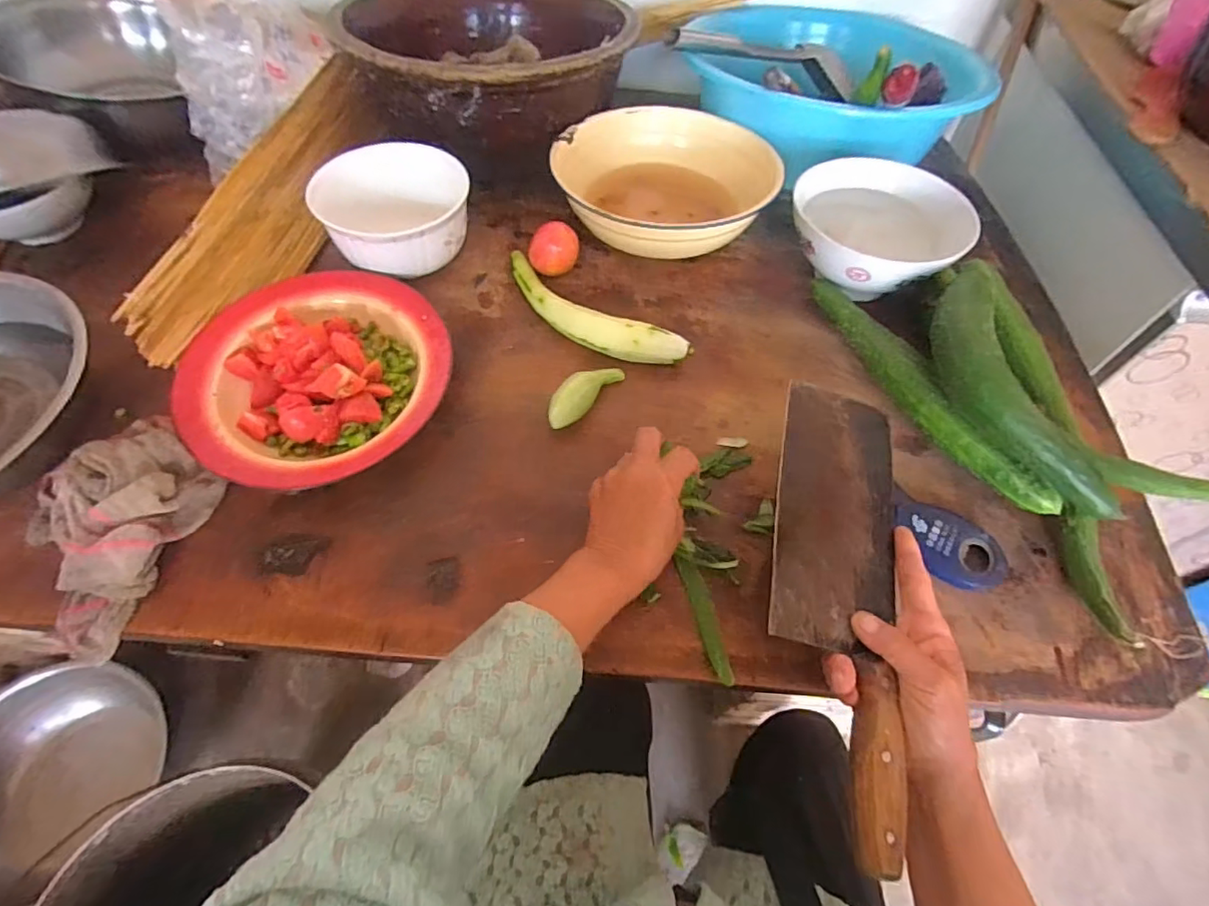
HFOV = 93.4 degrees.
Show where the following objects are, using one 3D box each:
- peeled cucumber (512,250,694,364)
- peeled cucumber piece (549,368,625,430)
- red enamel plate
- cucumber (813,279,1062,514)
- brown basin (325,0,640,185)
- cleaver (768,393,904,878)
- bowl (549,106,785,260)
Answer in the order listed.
[{"bbox_3d":[-0.019,-0.142,0.573,0.216,0.033,0.059,29,61,16],"label":"peeled cucumber"},{"bbox_3d":[-0.019,-0.059,0.531,0.028,0.025,0.088,36,63,19],"label":"peeled cucumber piece"},{"bbox_3d":[-0.263,-0.079,0.528,0.224,0.049,0.218,1,57,-1],"label":"red enamel plate"},{"bbox_3d":[0.284,-0.066,0.517,0.039,0.035,0.290,-23,61,-16],"label":"cucumber"},{"bbox_3d":[-0.145,-0.459,0.693,0.283,0.122,0.279,1,57,-1],"label":"brown basin"},{"bbox_3d":[0.164,0.091,0.394,0.099,0.022,0.316,7,60,2],"label":"cleaver"},{"bbox_3d":[0.080,-0.320,0.670,0.258,0.066,0.205,-13,59,-10],"label":"bowl"}]

